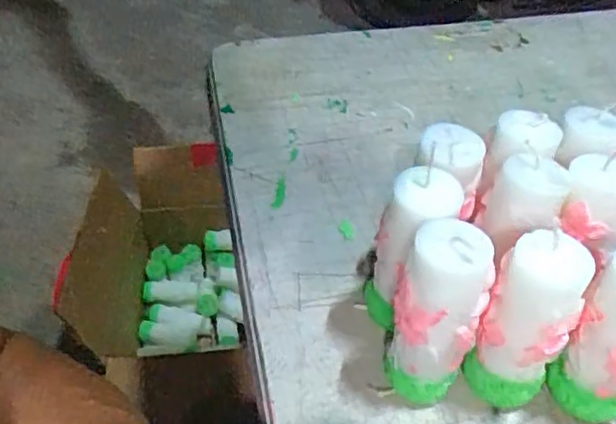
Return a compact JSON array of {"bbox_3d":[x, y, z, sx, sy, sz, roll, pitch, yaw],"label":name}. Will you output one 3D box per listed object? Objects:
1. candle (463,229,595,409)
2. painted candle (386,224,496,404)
[{"bbox_3d":[0.111,0.059,0.317,0.040,0.105,0.036,21,48,20],"label":"candle"},{"bbox_3d":[0.064,0.055,0.321,0.047,0.108,0.048,21,48,20],"label":"painted candle"}]

